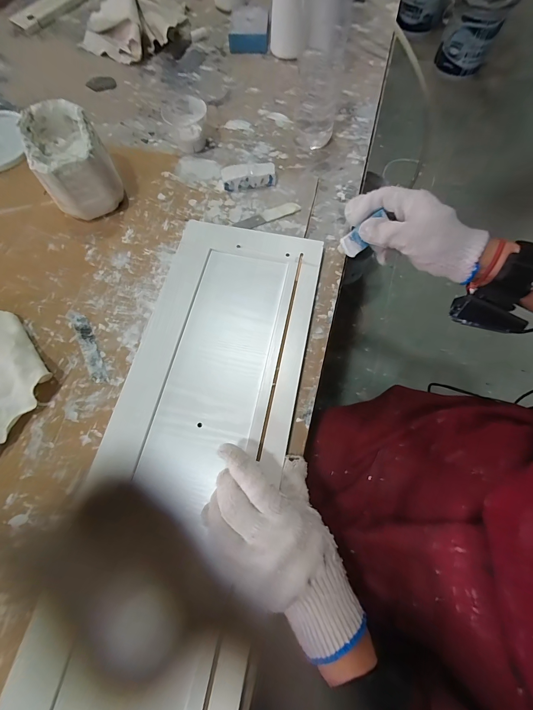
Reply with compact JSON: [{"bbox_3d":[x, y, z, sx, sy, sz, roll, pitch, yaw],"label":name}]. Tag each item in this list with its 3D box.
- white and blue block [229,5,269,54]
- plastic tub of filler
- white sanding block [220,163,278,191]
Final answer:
[{"bbox_3d":[-0.033,-0.595,0.539,0.070,0.034,0.097,1,70,0],"label":"white and blue block"},{"bbox_3d":[-0.244,-0.241,0.379,0.079,0.085,0.112,-24,72,-9],"label":"plastic tub of filler"},{"bbox_3d":[-0.024,-0.247,0.411,0.072,0.024,0.025,-5,70,-2],"label":"white sanding block"}]

